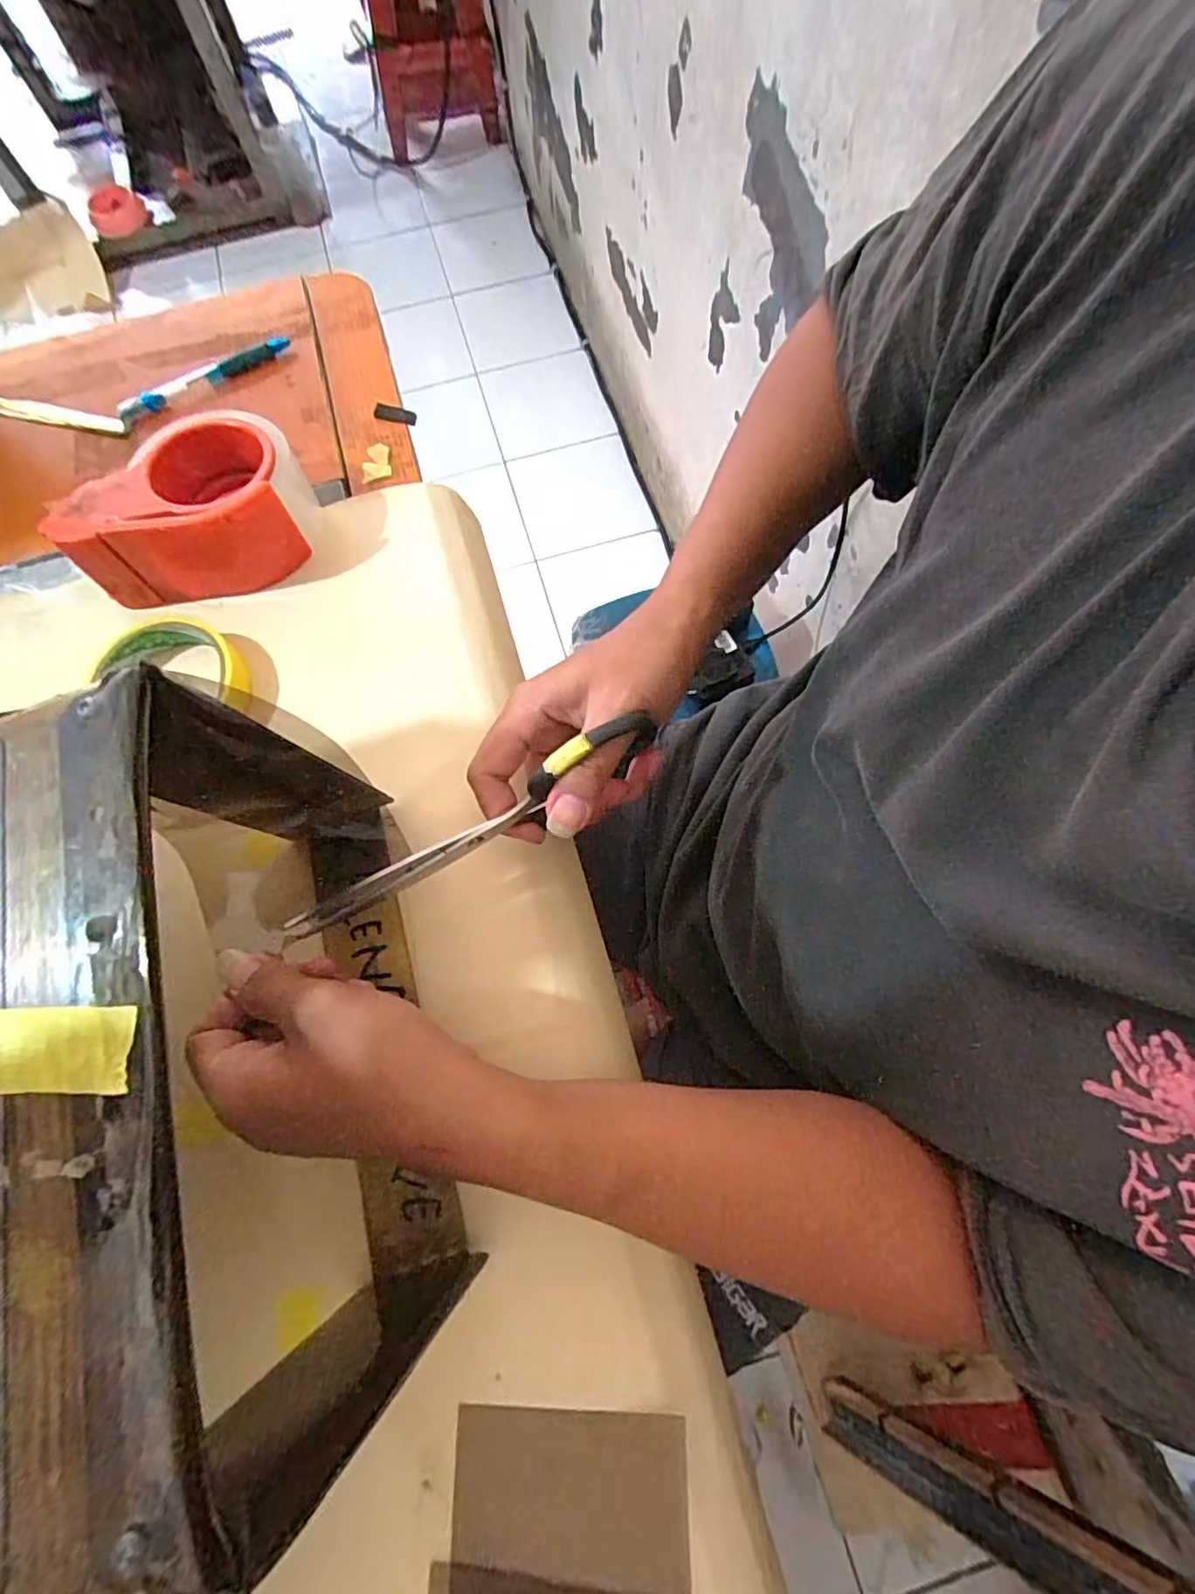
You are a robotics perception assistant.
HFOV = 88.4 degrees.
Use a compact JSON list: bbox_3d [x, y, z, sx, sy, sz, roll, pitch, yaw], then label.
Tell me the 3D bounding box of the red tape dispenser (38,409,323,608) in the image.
[{"bbox_3d":[-0.254,-0.186,0.392,0.130,0.063,0.090,-10,71,-2],"label":"red tape dispenser"}]

